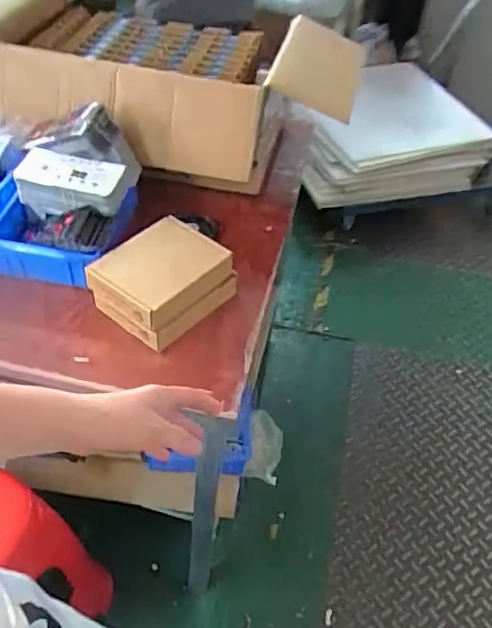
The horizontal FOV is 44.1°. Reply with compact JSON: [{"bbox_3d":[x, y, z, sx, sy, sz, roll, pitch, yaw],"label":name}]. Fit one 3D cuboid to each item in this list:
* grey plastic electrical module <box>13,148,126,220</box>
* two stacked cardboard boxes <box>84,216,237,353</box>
[{"bbox_3d":[-0.270,-0.197,0.937,0.162,0.070,0.068,12,47,6],"label":"grey plastic electrical module"},{"bbox_3d":[-0.120,-0.050,0.897,0.142,0.076,0.185,35,53,24],"label":"two stacked cardboard boxes"}]

